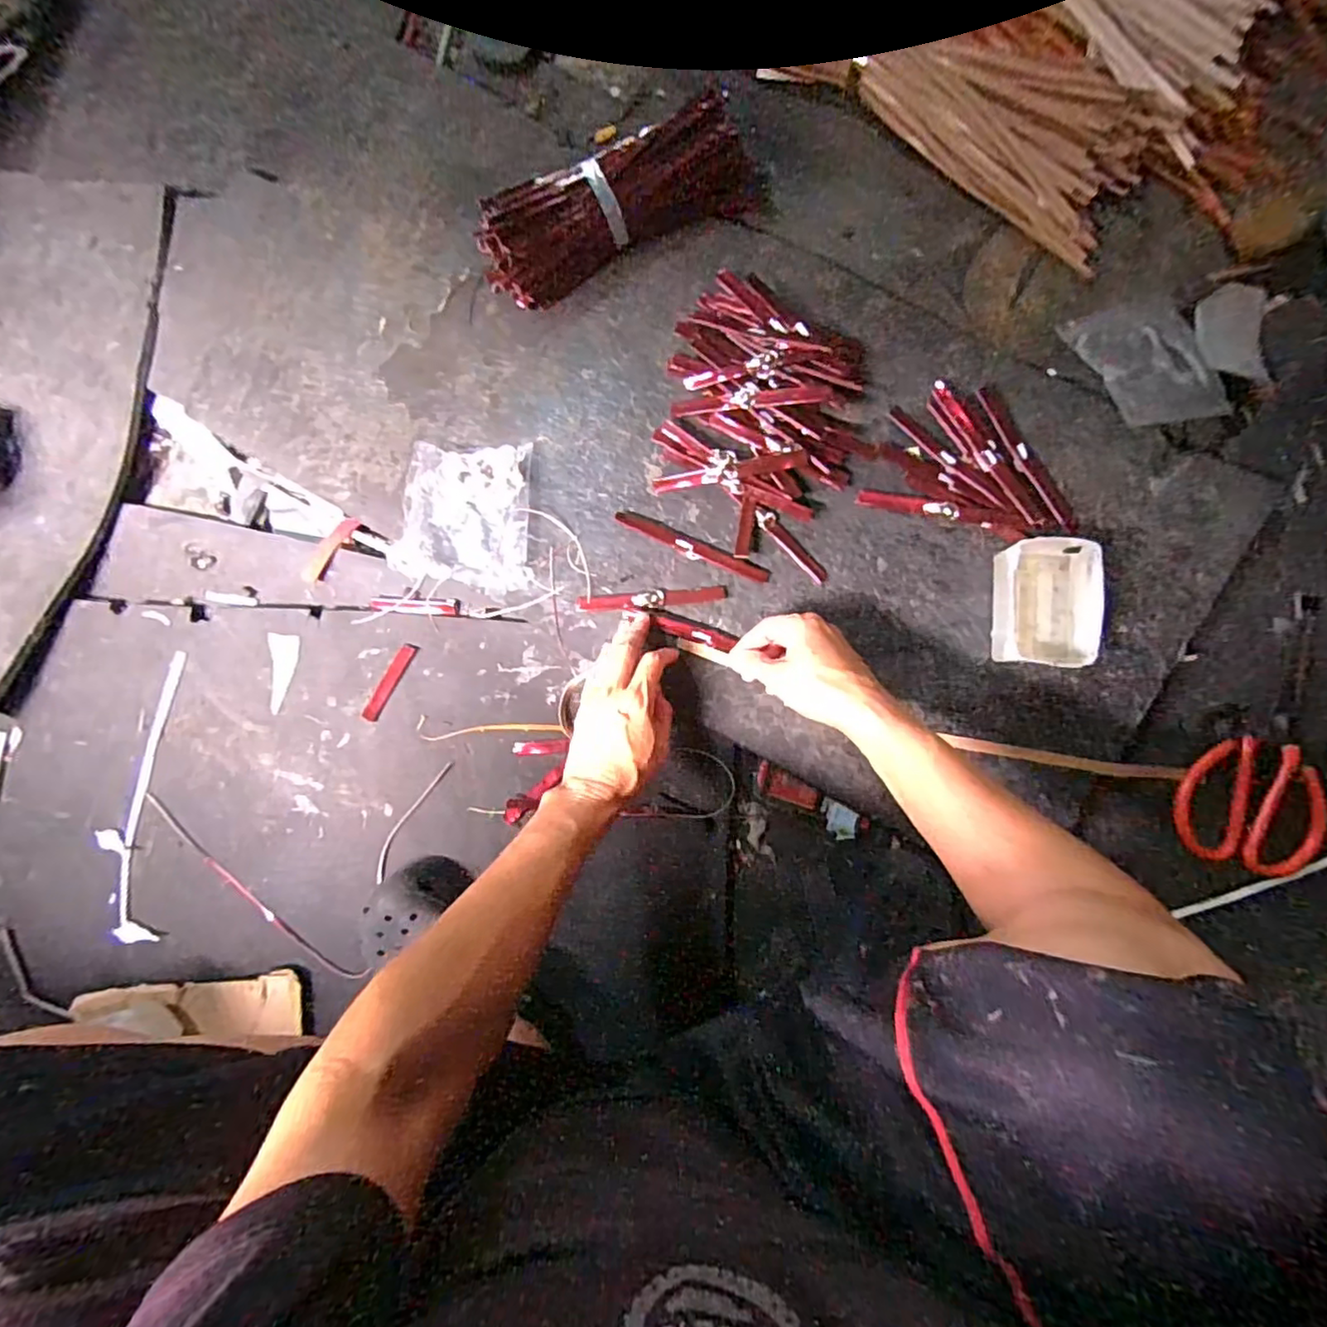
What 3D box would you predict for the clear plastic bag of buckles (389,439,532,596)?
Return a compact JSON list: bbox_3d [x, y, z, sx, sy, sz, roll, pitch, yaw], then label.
[{"bbox_3d":[-0.192,-0.142,0.596,0.122,0.035,0.148,-1,85,5],"label":"clear plastic bag of buckles"}]

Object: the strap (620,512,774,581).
[{"bbox_3d":[0.026,-0.109,0.582,0.153,0.004,0.017,23,87,6],"label":"strap"}]

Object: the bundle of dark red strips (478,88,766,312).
[{"bbox_3d":[-0.042,-0.423,0.583,0.263,0.067,0.075,-22,84,4],"label":"bundle of dark red strips"}]

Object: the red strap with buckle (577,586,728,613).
[{"bbox_3d":[-0.011,-0.060,0.578,0.138,0.008,0.018,-3,85,5],"label":"red strap with buckle"}]

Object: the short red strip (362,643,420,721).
[{"bbox_3d":[-0.265,0.017,0.601,0.016,0.004,0.083,30,88,7],"label":"short red strip"}]

